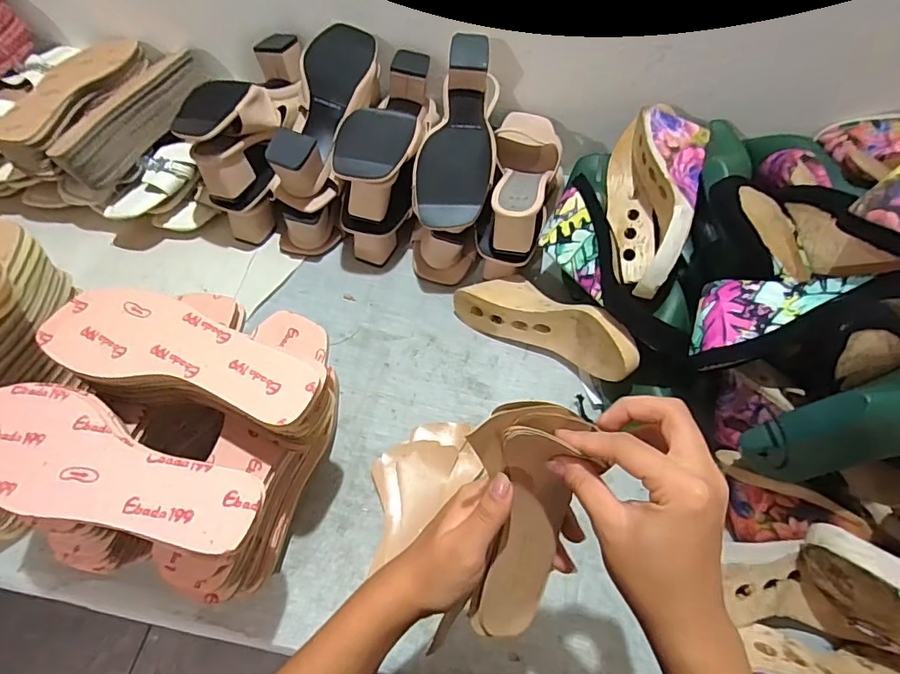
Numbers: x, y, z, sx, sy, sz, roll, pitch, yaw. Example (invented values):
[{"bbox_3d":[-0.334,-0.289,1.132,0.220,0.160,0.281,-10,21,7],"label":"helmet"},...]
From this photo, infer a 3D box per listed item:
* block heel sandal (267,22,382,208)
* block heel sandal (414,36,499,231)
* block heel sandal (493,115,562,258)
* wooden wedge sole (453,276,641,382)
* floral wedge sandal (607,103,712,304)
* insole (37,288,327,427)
[{"bbox_3d":[-0.149,-0.287,0.652,0.090,0.117,0.241,14,78,8],"label":"block heel sandal"},{"bbox_3d":[0.013,-0.241,0.625,0.092,0.076,0.241,8,73,4],"label":"block heel sandal"},{"bbox_3d":[0.097,-0.209,0.648,0.072,0.074,0.228,7,60,4],"label":"block heel sandal"},{"bbox_3d":[0.118,-0.018,0.608,0.226,0.082,0.074,23,60,33],"label":"wooden wedge sole"},{"bbox_3d":[0.230,-0.164,0.605,0.093,0.099,0.240,17,61,9],"label":"floral wedge sandal"},{"bbox_3d":[-0.219,0.010,0.426,0.235,0.009,0.079,13,60,7],"label":"insole"}]

